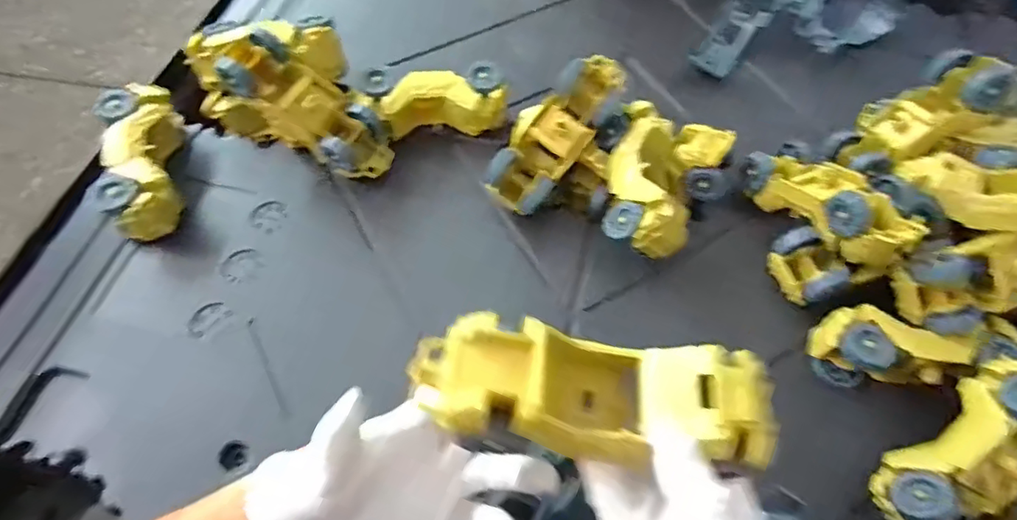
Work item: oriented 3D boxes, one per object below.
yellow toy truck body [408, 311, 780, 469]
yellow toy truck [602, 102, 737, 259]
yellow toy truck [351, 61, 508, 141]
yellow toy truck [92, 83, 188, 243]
[{"bbox_3d":[0.041,0.066,0.267,0.172,0.043,0.057,7,62,-3],"label":"yellow toy truck body"},{"bbox_3d":[0.152,-0.069,0.549,0.117,0.074,0.160,19,63,8],"label":"yellow toy truck"},{"bbox_3d":[-0.084,-0.167,0.593,0.161,0.059,0.068,-1,62,-2],"label":"yellow toy truck"},{"bbox_3d":[-0.372,-0.101,0.554,0.068,0.055,0.165,-13,63,-9],"label":"yellow toy truck"}]

